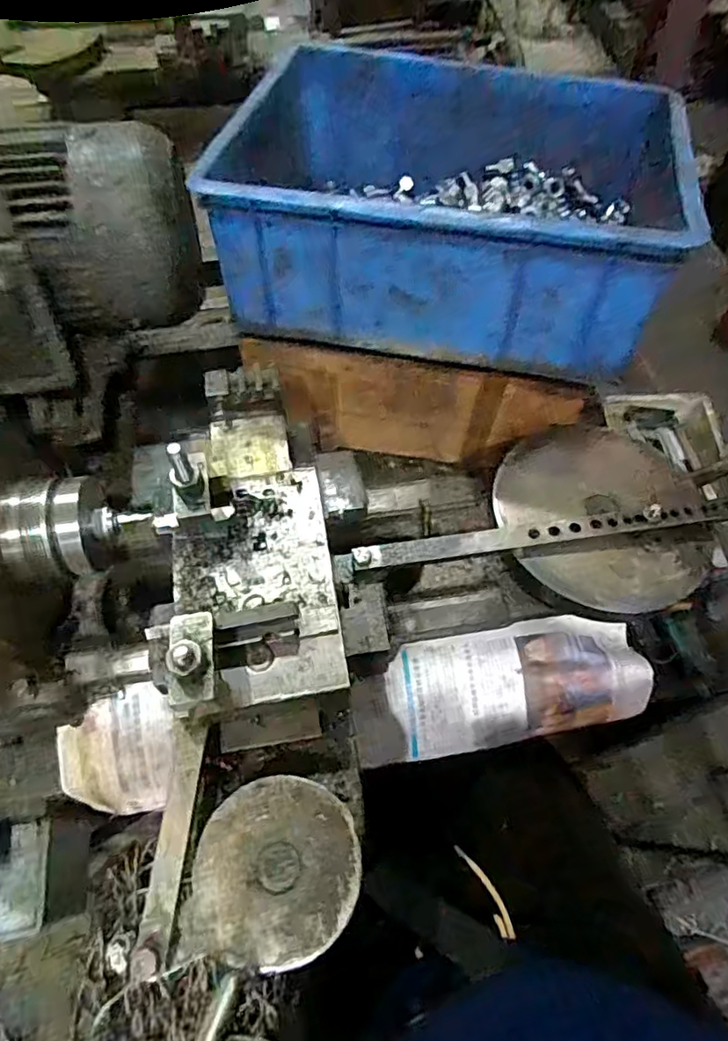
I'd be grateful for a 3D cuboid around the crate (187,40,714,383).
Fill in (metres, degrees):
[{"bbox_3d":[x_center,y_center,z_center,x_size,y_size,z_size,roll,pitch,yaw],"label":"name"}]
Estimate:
[{"bbox_3d":[0.087,-0.317,0.569,0.376,0.136,0.301,12,59,6],"label":"crate"}]

